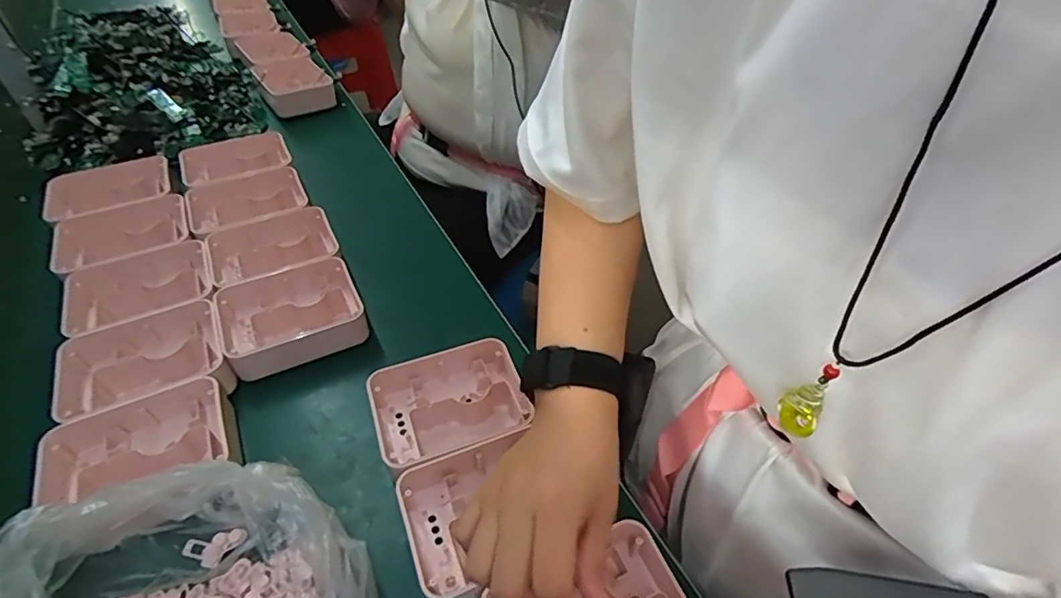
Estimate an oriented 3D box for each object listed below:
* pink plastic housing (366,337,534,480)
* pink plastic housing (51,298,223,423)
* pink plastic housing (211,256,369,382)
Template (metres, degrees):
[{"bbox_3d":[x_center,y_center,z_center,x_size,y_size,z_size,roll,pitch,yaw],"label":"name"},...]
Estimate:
[{"bbox_3d":[-0.071,0.096,0.476,0.132,0.040,0.104,-15,49,-16],"label":"pink plastic housing"},{"bbox_3d":[-0.350,0.065,0.488,0.139,0.044,0.105,-29,54,-26],"label":"pink plastic housing"},{"bbox_3d":[-0.238,0.017,0.535,0.131,0.037,0.103,-22,51,-21],"label":"pink plastic housing"}]

